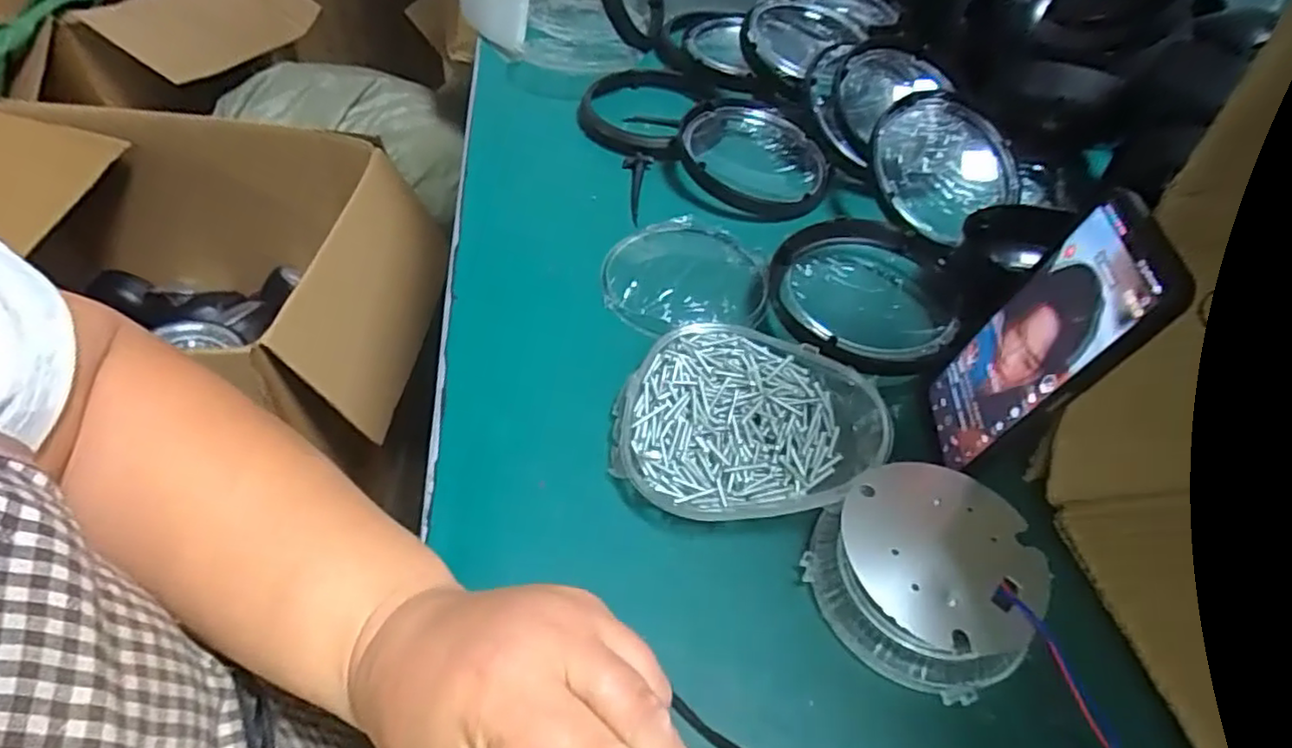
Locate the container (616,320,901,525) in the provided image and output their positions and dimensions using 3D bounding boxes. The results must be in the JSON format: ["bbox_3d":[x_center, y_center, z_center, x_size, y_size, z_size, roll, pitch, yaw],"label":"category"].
[{"bbox_3d":[0.062,0.026,0.398,0.149,0.029,0.135,14,49,6],"label":"container"}]

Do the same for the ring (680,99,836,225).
[{"bbox_3d":[0.095,-0.191,0.587,0.130,0.023,0.133,3,49,-3],"label":"ring"}]

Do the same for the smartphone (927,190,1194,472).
[{"bbox_3d":[0.203,-0.012,0.357,0.007,0.161,0.074,14,50,-8],"label":"smartphone"}]

